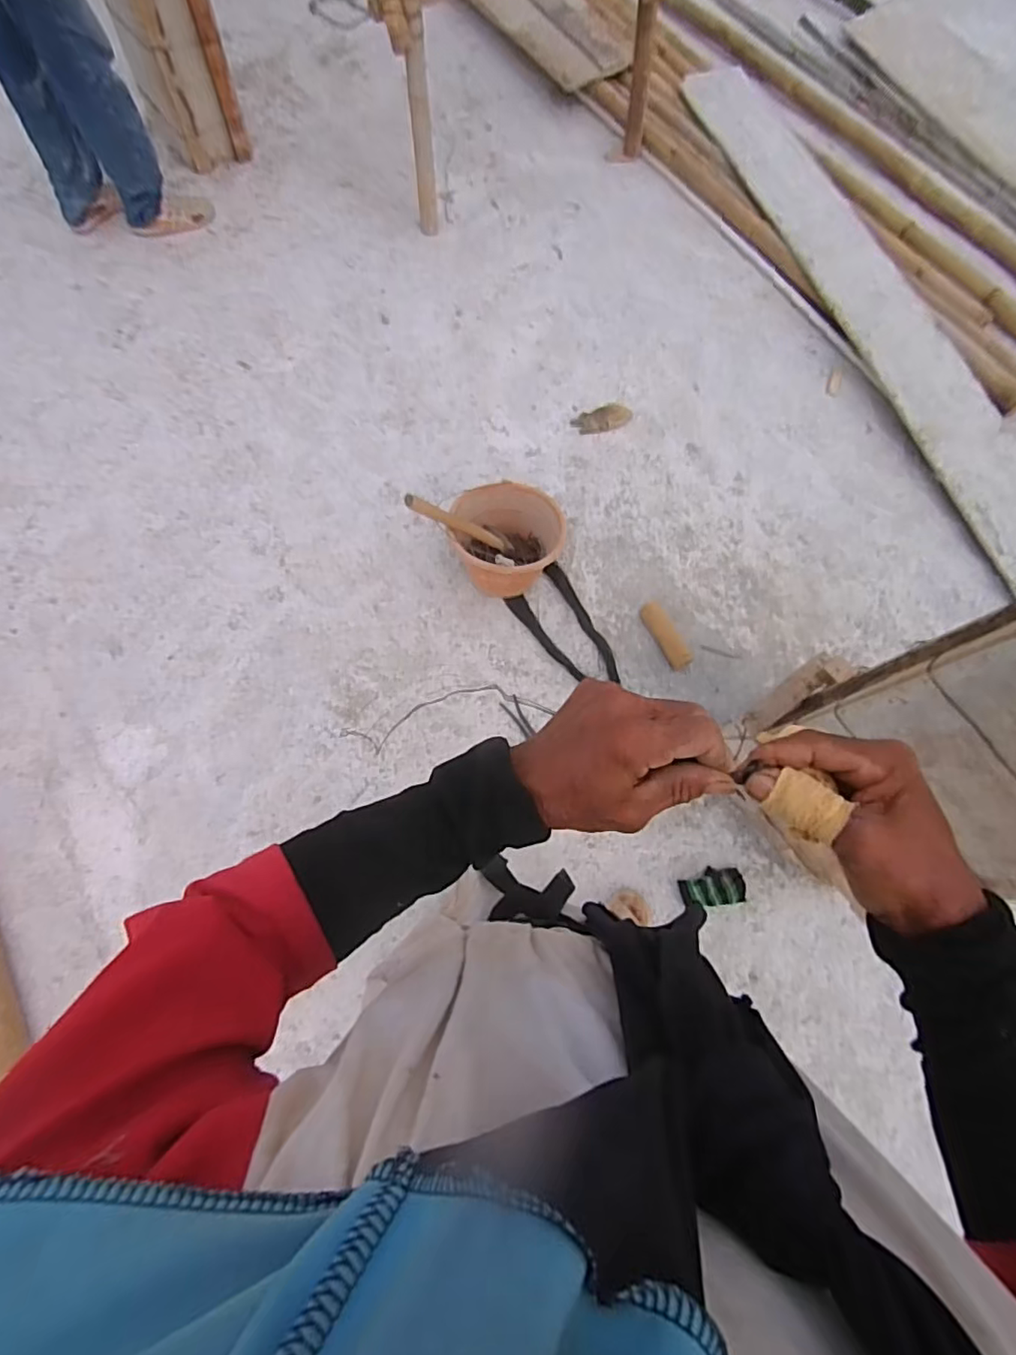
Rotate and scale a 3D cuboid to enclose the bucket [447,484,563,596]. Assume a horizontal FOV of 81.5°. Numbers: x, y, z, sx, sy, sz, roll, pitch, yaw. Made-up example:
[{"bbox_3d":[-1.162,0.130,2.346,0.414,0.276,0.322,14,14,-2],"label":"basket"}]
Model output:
[{"bbox_3d":[-0.011,-0.397,1.621,0.294,0.195,0.274,1,70,-2],"label":"bucket"}]

